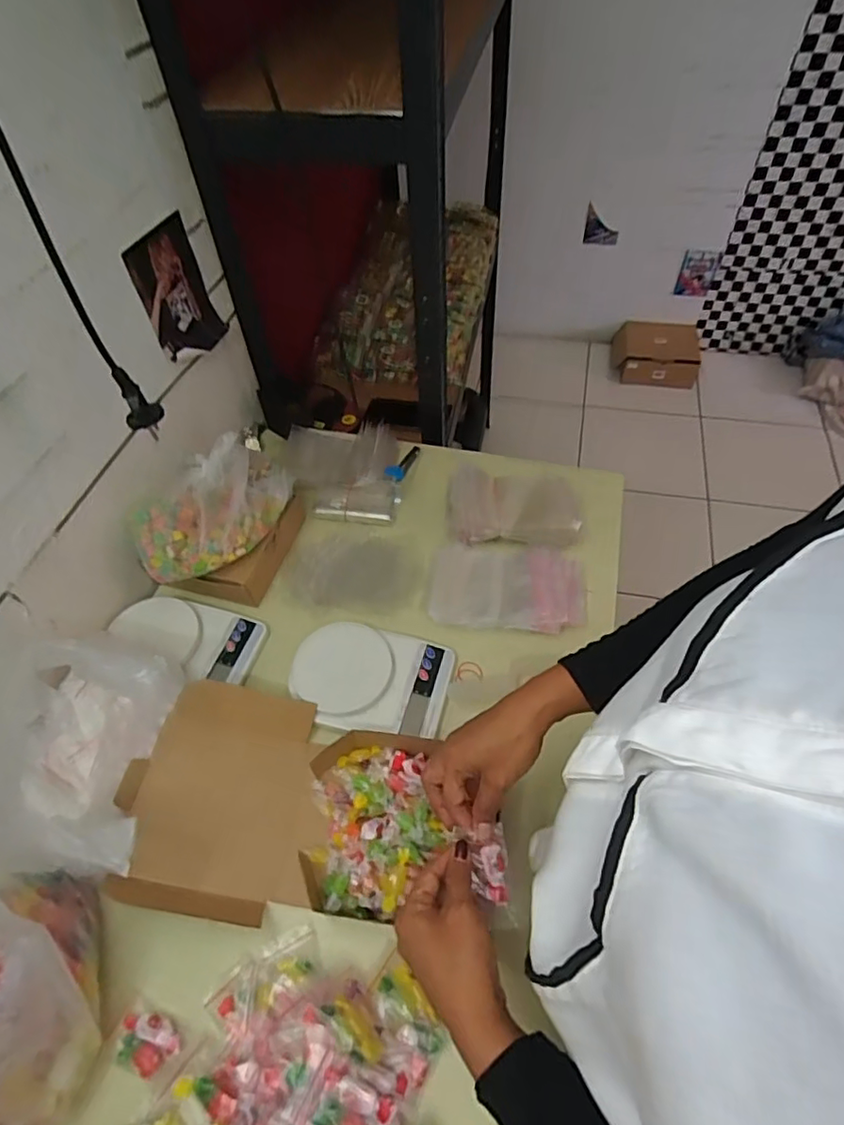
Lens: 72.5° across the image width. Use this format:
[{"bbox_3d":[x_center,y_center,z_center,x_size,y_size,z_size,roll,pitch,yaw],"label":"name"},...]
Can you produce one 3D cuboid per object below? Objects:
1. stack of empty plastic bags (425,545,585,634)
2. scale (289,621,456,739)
[{"bbox_3d":[0.111,0.027,0.743,0.193,0.021,0.124,8,55,9],"label":"stack of empty plastic bags"},{"bbox_3d":[-0.059,0.133,0.671,0.175,0.030,0.122,6,54,7],"label":"scale"}]

